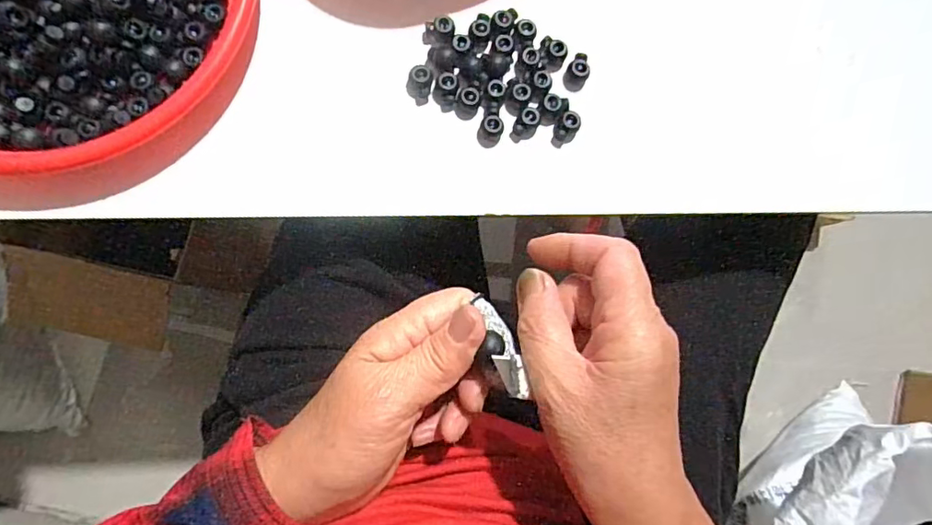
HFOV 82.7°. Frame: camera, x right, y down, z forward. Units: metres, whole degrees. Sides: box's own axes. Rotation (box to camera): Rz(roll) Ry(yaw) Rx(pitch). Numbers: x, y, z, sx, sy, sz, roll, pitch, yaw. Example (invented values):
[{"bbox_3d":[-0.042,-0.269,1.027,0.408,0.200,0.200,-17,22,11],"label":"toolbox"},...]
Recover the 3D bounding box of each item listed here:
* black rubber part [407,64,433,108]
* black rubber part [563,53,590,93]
[{"bbox_3d":[-0.030,-0.114,0.338,0.015,0.011,0.022,10,83,-4],"label":"black rubber part"},{"bbox_3d":[0.074,-0.126,0.350,0.015,0.010,0.023,24,82,-3],"label":"black rubber part"}]

